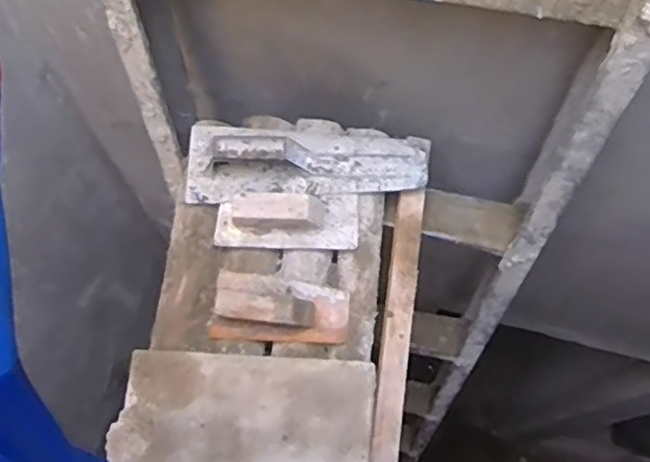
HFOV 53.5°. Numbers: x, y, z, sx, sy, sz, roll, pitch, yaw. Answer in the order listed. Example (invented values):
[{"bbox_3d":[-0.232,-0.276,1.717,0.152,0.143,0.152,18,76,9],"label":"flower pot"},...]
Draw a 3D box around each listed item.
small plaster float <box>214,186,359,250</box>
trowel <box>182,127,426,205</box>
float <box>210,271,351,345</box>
[{"bbox_3d":[-0.046,-0.022,0.778,0.170,0.050,0.072,3,68,1],"label":"small plaster float"},{"bbox_3d":[-0.022,-0.089,0.788,0.297,0.051,0.102,2,68,1],"label":"trowel"},{"bbox_3d":[-0.051,0.088,0.754,0.157,0.057,0.075,4,68,2],"label":"float"}]

